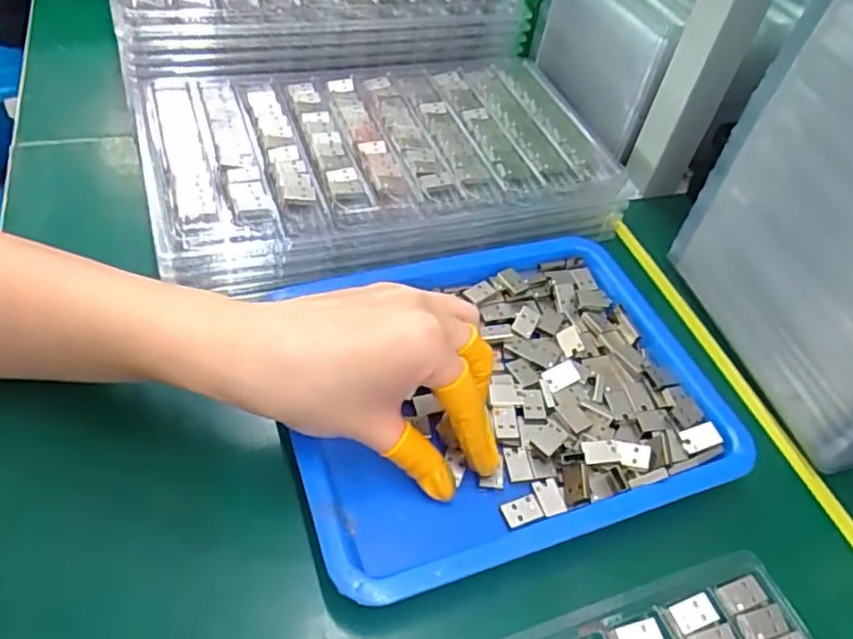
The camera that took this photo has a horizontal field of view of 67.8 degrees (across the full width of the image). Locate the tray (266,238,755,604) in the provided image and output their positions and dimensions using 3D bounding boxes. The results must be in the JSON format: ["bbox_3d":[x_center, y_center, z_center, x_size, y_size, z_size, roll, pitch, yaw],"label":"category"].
[{"bbox_3d":[0.038,0.033,0.330,0.213,0.027,0.168,-14,53,-16],"label":"tray"}]

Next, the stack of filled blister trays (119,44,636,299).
[{"bbox_3d":[-0.030,-0.107,0.424,0.292,0.046,0.186,-13,53,-16],"label":"stack of filled blister trays"}]

